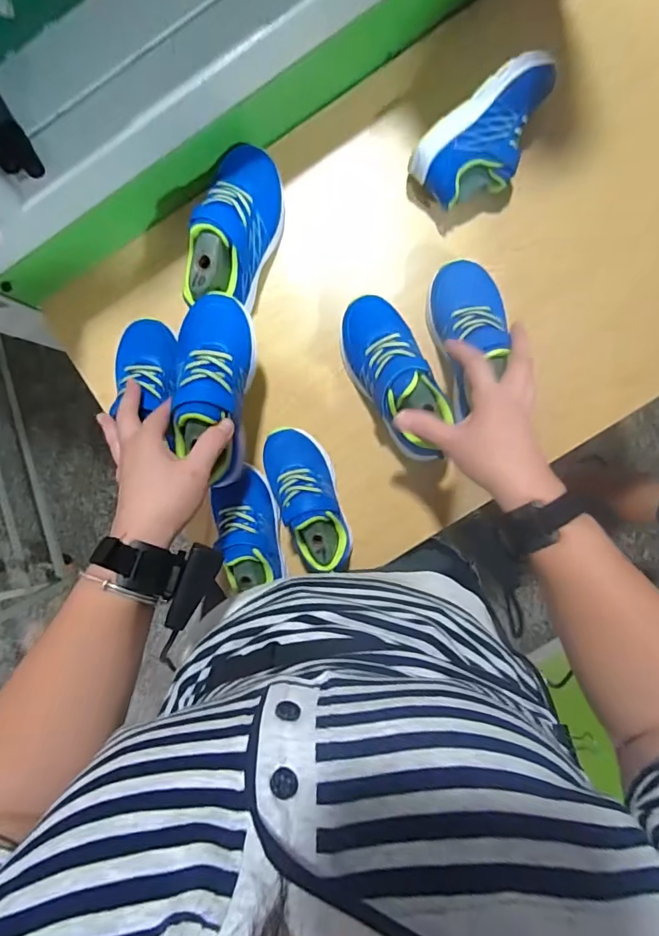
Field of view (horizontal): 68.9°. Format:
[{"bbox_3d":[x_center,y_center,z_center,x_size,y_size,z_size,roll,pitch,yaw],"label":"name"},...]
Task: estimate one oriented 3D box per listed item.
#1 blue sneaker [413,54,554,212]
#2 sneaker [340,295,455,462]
[{"bbox_3d":[0.166,-0.336,0.494,0.154,0.070,0.079,-35,92,4],"label":"blue sneaker"},{"bbox_3d":[0.067,-0.094,0.505,0.070,0.081,0.179,-26,80,4],"label":"sneaker"}]

